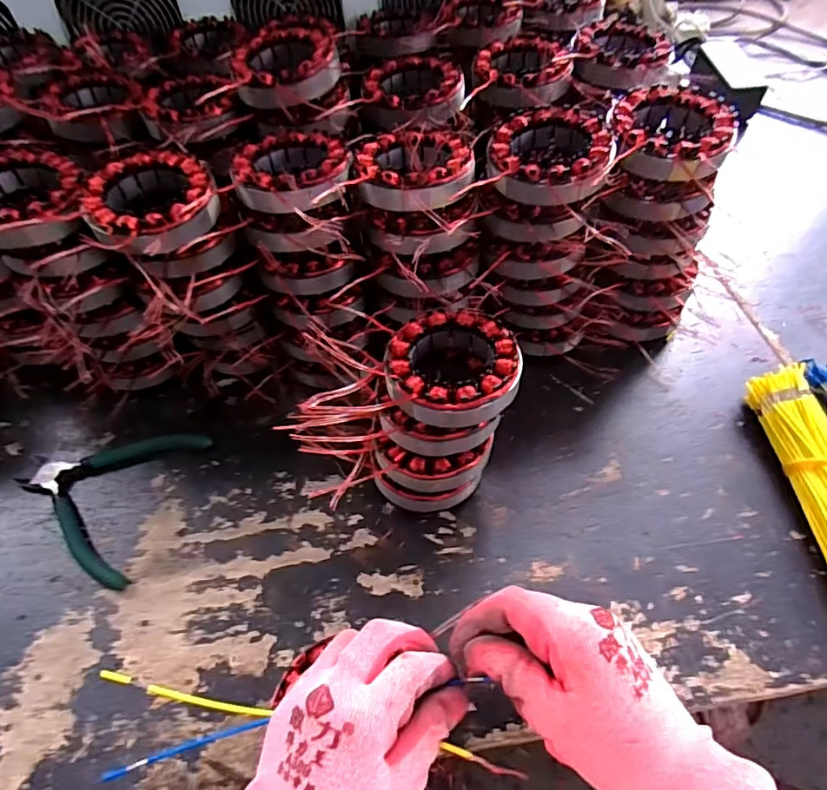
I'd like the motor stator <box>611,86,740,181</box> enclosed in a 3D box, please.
[{"bbox_3d":[0.188,-0.193,0.375,0.081,0.024,0.083,16,55,13],"label":"motor stator"}]

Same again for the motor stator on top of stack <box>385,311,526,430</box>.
[{"bbox_3d":[0.026,-0.018,0.335,0.086,0.022,0.093,-1,54,1],"label":"motor stator on top of stack"}]

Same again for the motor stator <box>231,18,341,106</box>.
[{"bbox_3d":[-0.103,-0.264,0.421,0.085,0.038,0.094,-9,54,-5],"label":"motor stator"}]

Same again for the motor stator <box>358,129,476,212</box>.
[{"bbox_3d":[0.001,-0.164,0.373,0.082,0.025,0.081,-3,54,0],"label":"motor stator"}]

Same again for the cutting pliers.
[{"bbox_3d":[-0.249,0.072,0.416,0.126,0.011,0.130,15,55,12],"label":"cutting pliers"}]

